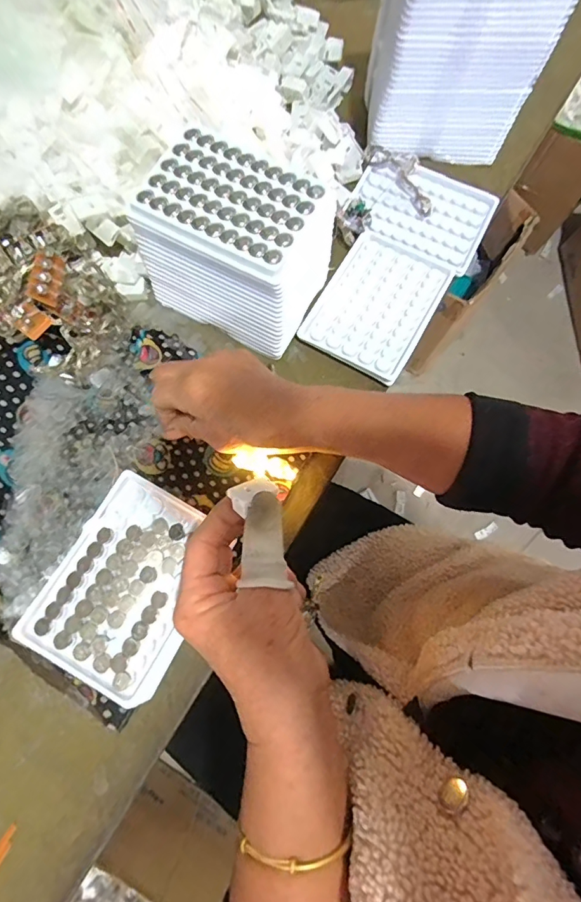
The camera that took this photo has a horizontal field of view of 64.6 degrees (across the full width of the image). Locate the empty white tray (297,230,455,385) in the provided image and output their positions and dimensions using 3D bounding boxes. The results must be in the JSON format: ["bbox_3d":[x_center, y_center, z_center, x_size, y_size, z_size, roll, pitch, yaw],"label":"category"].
[{"bbox_3d":[0.078,-0.134,0.411,0.095,0.008,0.132,30,76,6],"label":"empty white tray"}]

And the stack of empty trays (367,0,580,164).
[{"bbox_3d":[0.141,-0.358,0.400,0.137,0.151,0.096,-6,75,-4],"label":"stack of empty trays"}]

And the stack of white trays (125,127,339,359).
[{"bbox_3d":[-0.039,-0.165,0.370,0.141,0.090,0.101,27,76,5],"label":"stack of white trays"}]

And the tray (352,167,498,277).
[{"bbox_3d":[0.125,-0.233,0.444,0.130,0.009,0.092,30,76,6],"label":"tray"}]

